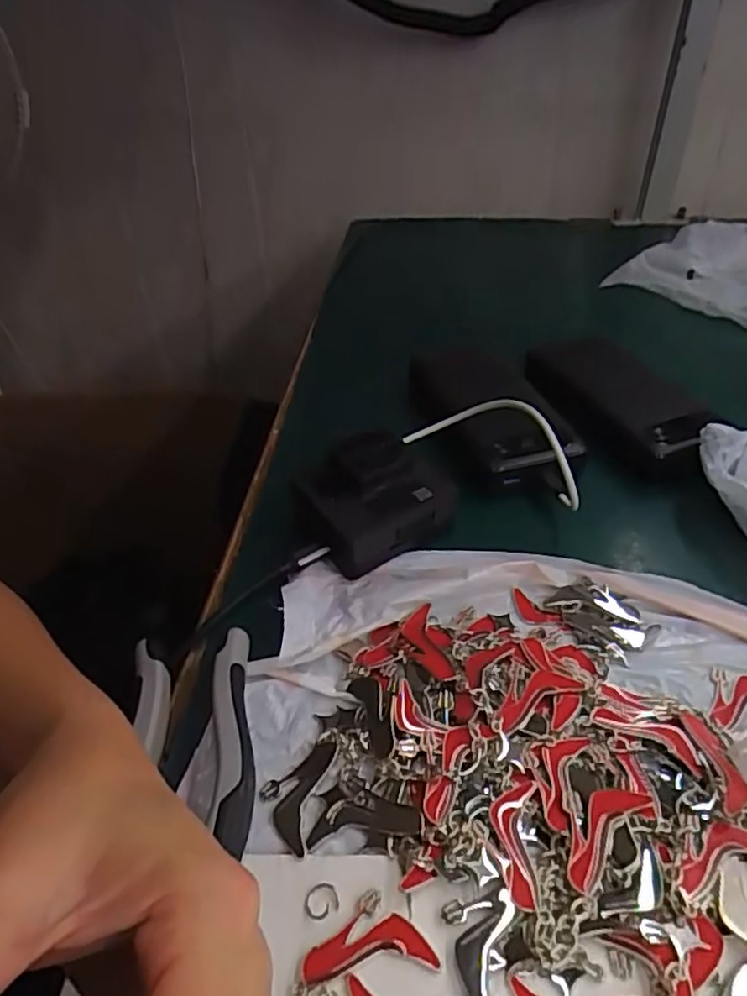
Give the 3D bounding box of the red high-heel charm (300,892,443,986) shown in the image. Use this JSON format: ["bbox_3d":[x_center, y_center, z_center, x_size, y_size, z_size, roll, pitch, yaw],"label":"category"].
[{"bbox_3d":[-0.002,0.154,0.229,0.046,0.004,0.025,-6,41,-2],"label":"red high-heel charm"}]

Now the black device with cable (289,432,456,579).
[{"bbox_3d":[0.000,-0.002,0.379,0.078,0.042,0.071,-24,45,-22],"label":"black device with cable"}]

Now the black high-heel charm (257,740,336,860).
[{"bbox_3d":[-0.034,0.122,0.271,0.025,0.004,0.046,8,42,13],"label":"black high-heel charm"}]

